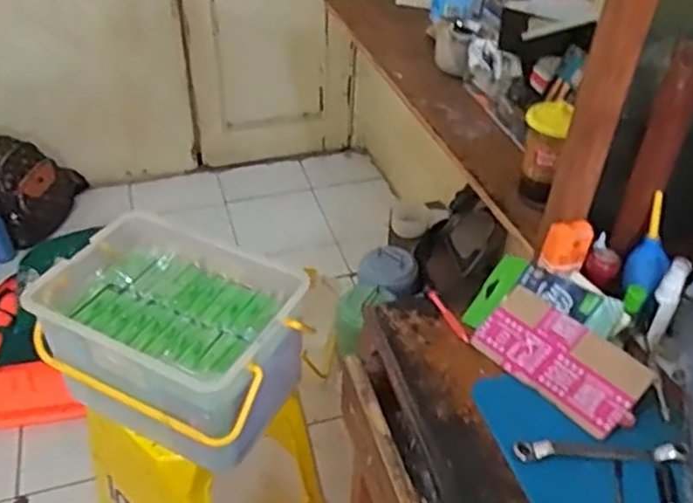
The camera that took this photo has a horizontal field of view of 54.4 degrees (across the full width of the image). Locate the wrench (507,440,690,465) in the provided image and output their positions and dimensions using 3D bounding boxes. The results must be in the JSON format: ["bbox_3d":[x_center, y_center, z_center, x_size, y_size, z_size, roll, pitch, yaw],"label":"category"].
[{"bbox_3d":[0.241,0.190,0.640,0.163,0.009,0.019,2,40,0],"label":"wrench"}]

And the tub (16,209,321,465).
[{"bbox_3d":[-0.256,0.134,1.046,0.354,0.208,0.264,20,43,20],"label":"tub"}]

